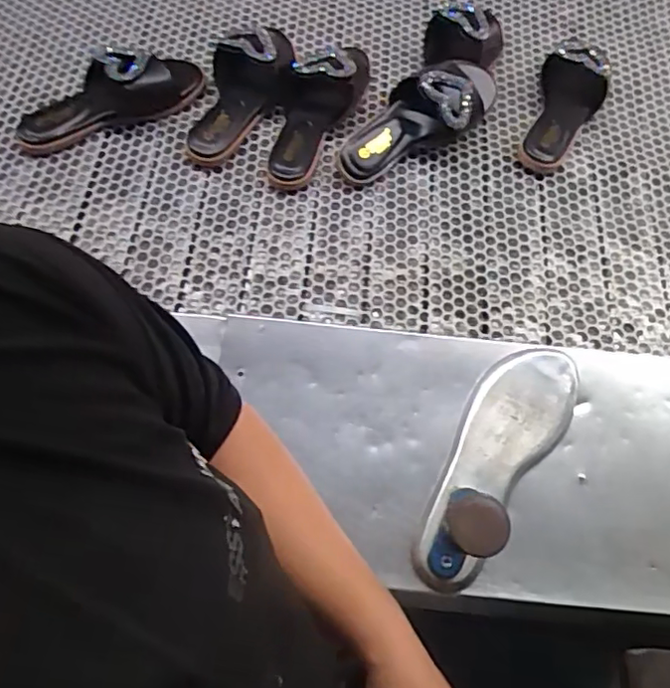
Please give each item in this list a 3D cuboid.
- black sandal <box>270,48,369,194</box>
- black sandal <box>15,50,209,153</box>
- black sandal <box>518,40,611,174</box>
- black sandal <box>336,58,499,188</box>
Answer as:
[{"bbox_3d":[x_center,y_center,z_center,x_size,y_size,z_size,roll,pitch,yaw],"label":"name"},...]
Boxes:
[{"bbox_3d":[-0.032,-0.302,0.755,0.092,0.058,0.239,23,69,16],"label":"black sandal"},{"bbox_3d":[-0.280,-0.307,0.739,0.228,0.078,0.078,-22,64,-4],"label":"black sandal"},{"bbox_3d":[0.302,-0.322,0.783,0.081,0.057,0.252,22,67,9],"label":"black sandal"},{"bbox_3d":[0.115,-0.285,0.744,0.260,0.067,0.083,-38,71,-16],"label":"black sandal"}]

